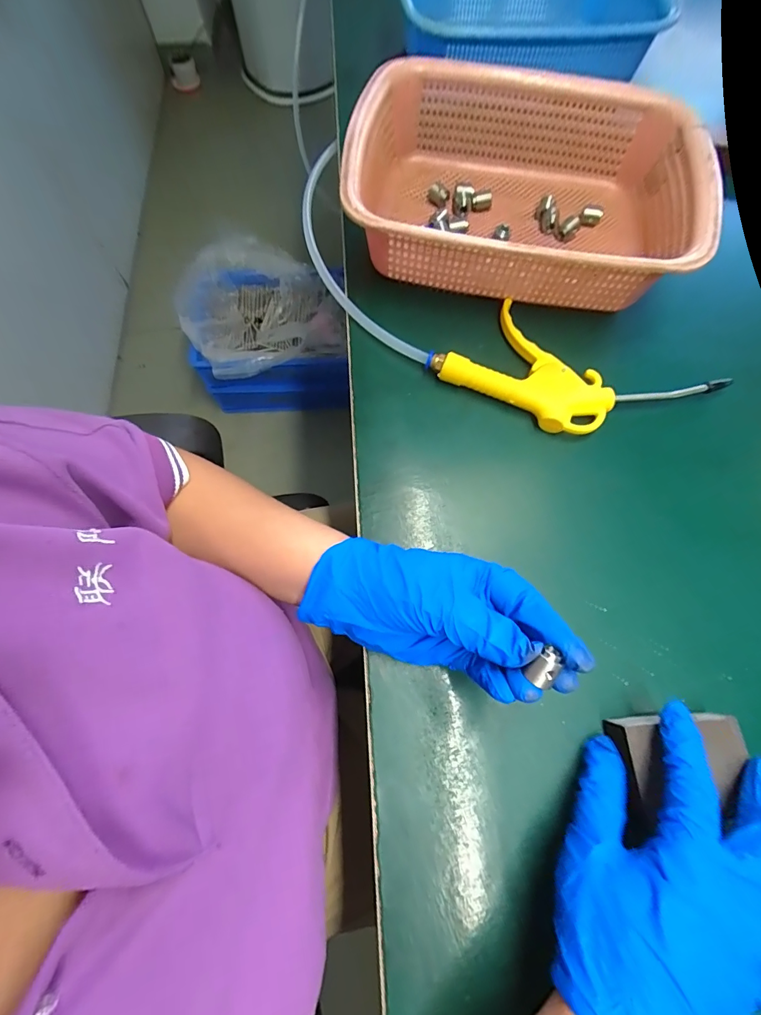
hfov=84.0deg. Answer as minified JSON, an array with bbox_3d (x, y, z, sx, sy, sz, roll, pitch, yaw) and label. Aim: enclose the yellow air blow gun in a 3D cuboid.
[{"bbox_3d":[0.157,-0.106,0.347,0.210,0.026,0.104,28,72,10],"label":"yellow air blow gun"}]

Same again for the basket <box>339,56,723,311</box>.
[{"bbox_3d":[0.118,-0.270,0.368,0.282,0.080,0.209,7,69,3],"label":"basket"}]

